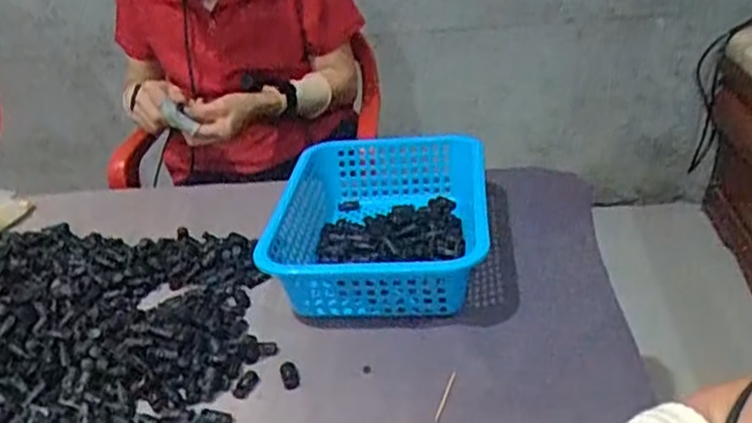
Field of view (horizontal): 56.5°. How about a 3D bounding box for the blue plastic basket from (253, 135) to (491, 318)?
[{"bbox_3d":[0.008,0.010,0.761,0.203,0.085,0.275,1,29,13],"label":"blue plastic basket"}]

